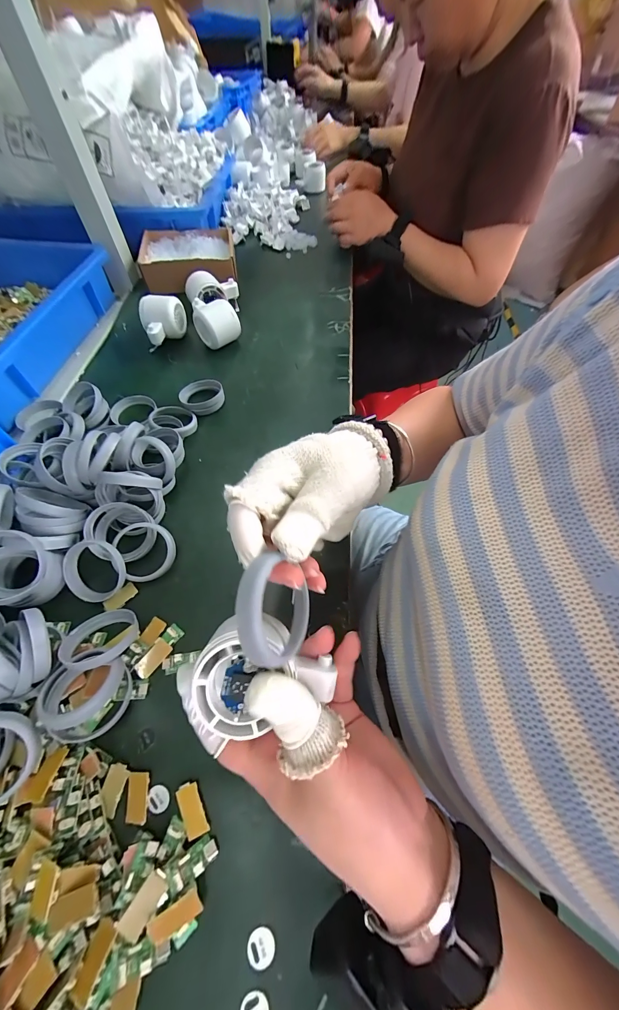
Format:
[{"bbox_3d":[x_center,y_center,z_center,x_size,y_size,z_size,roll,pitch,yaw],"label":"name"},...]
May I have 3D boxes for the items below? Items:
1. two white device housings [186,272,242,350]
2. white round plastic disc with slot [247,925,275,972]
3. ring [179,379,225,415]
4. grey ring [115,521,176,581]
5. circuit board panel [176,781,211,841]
[{"bbox_3d":[-0.150,-0.321,0.521,0.083,0.053,0.146,-15,61,-9],"label":"two white device housings"},{"bbox_3d":[-0.031,0.280,0.202,0.017,0.004,0.018,0,59,0],"label":"white round plastic disc with slot"},{"bbox_3d":[-0.147,-0.149,0.442,0.057,0.025,0.057,0,59,0],"label":"ring"},{"bbox_3d":[-0.163,0.045,0.324,0.051,0.006,0.058,-21,89,-23],"label":"grey ring"},{"bbox_3d":[-0.084,0.218,0.230,0.015,0.004,0.032,-22,73,-14],"label":"circuit board panel"}]

